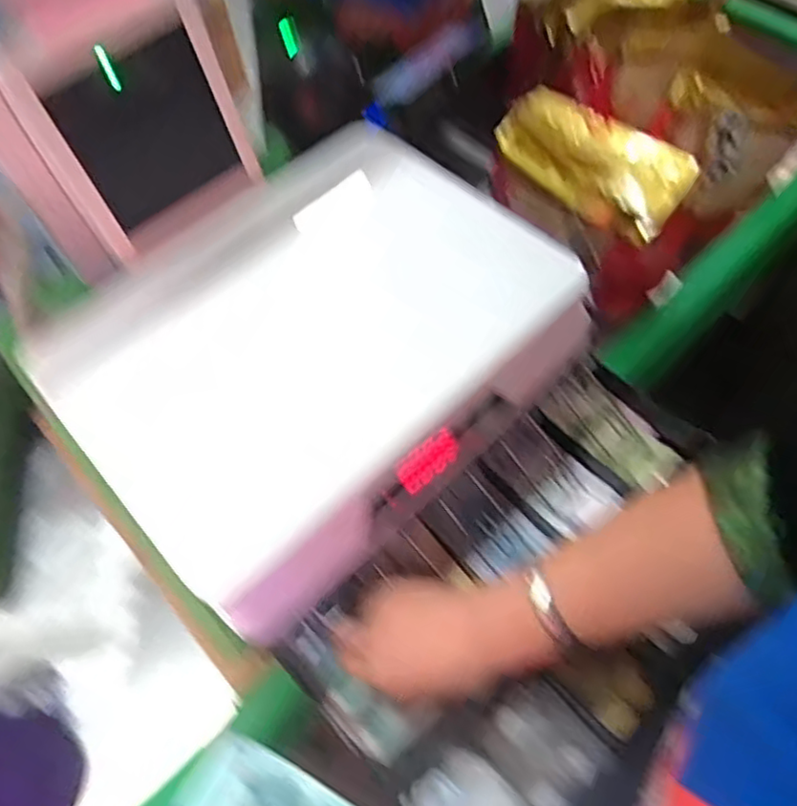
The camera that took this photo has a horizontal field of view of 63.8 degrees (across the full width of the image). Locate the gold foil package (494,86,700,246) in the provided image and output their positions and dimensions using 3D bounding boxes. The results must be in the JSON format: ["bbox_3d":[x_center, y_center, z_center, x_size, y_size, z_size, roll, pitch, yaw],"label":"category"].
[{"bbox_3d":[0.195,-0.236,0.631,0.182,0.060,0.092,40,71,21],"label":"gold foil package"}]

